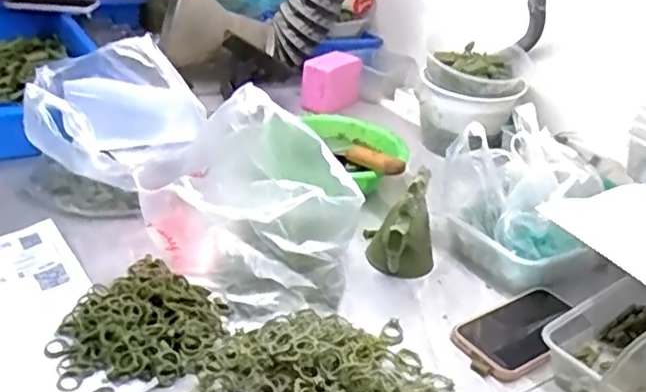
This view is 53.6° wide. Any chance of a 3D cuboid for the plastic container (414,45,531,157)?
[{"bbox_3d":[0.228,-0.147,1.010,0.161,0.141,0.144,10,29,10],"label":"plastic container"}]

